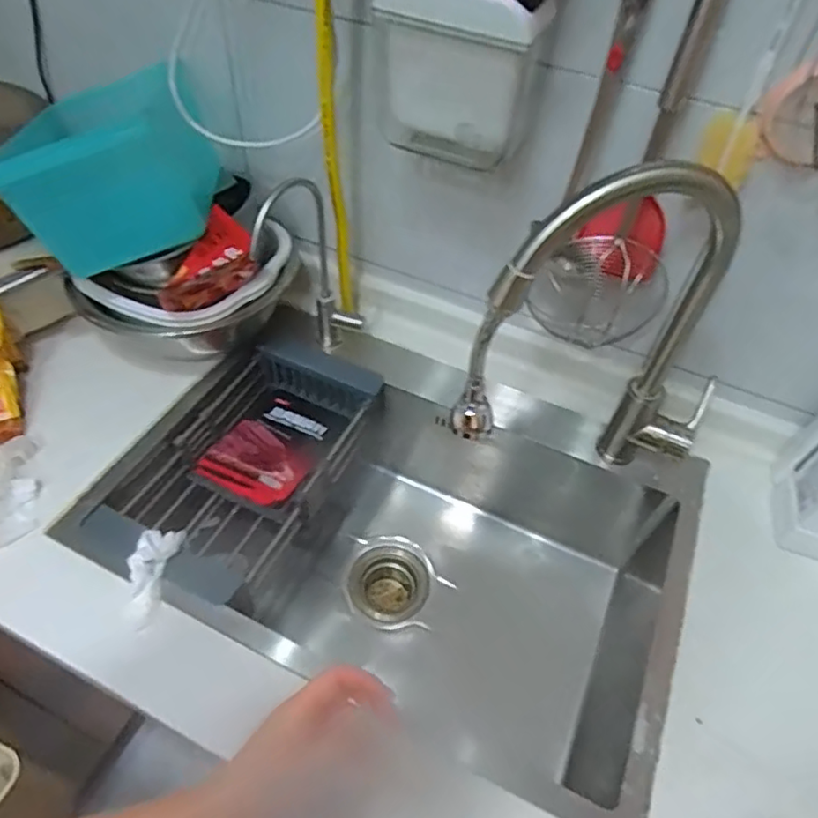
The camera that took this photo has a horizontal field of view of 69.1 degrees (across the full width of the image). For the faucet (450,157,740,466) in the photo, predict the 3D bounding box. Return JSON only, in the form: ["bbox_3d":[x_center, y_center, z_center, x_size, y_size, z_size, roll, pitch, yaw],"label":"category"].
[{"bbox_3d":[0.201,-0.046,0.573,0.315,0.375,0.063,-12,51,-14],"label":"faucet"}]

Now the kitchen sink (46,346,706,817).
[{"bbox_3d":[-0.004,0.174,0.804,0.643,0.269,0.464,21,51,14],"label":"kitchen sink"}]

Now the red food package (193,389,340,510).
[{"bbox_3d":[-0.183,0.050,0.817,0.137,0.034,0.180,22,51,15],"label":"red food package"}]

